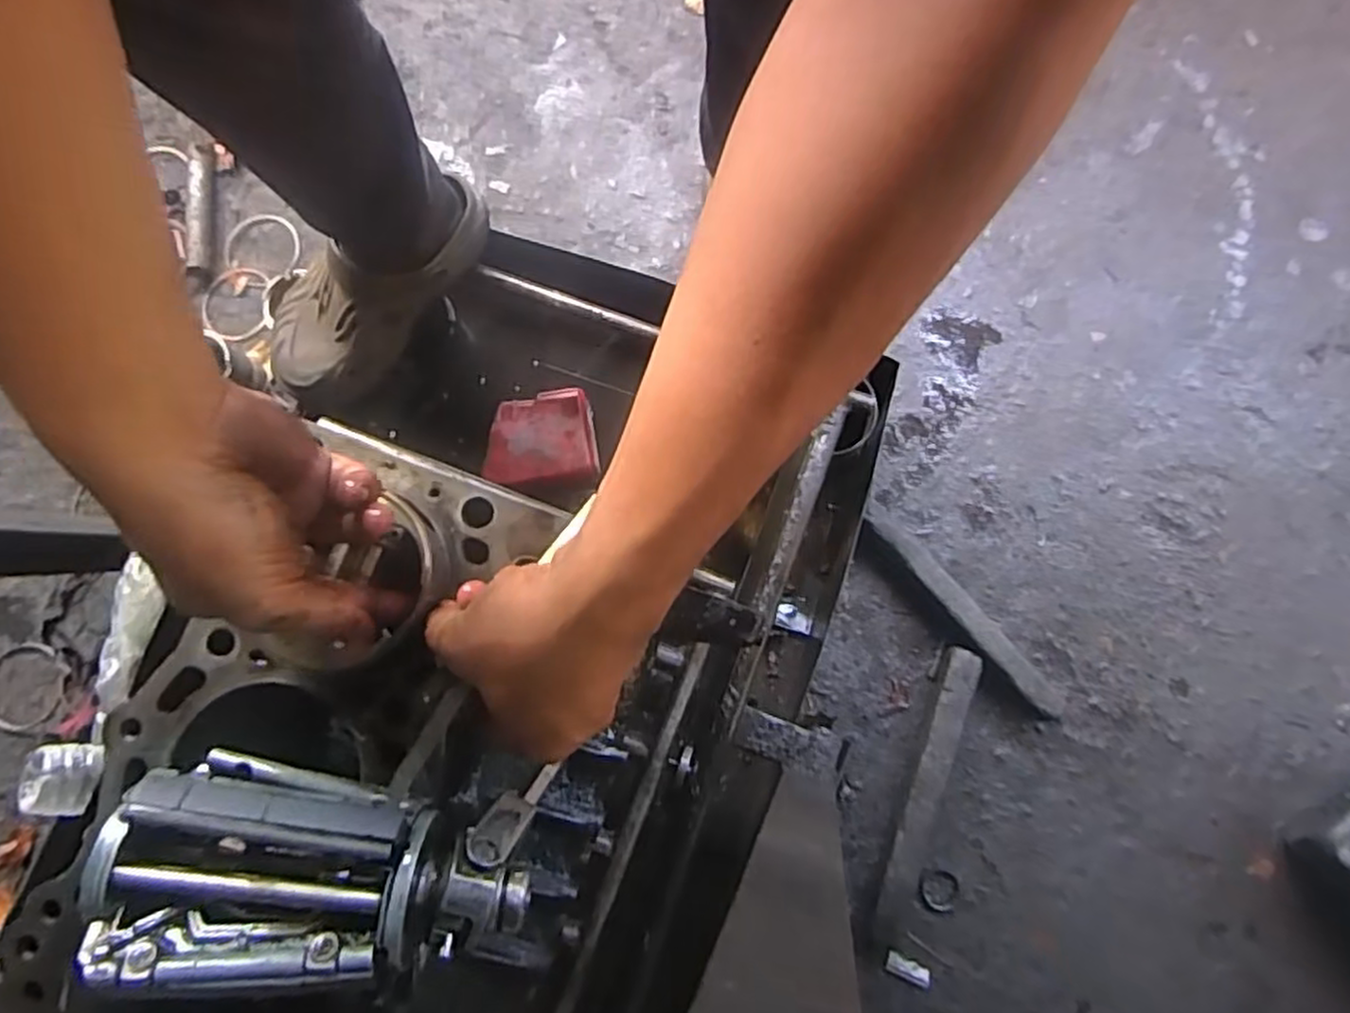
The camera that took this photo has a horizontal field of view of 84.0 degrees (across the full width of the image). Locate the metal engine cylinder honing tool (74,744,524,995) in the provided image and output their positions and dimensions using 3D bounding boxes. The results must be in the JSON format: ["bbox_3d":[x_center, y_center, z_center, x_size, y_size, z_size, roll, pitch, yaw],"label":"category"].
[{"bbox_3d":[-0.148,0.147,0.314,0.161,0.057,0.077,-2,81,0],"label":"metal engine cylinder honing tool"}]

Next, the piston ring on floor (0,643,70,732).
[{"bbox_3d":[-0.766,0.213,0.883,0.117,0.007,0.101,6,80,8],"label":"piston ring on floor"}]

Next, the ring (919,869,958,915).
[{"bbox_3d":[0.296,0.435,0.847,0.049,0.012,0.043,16,80,2],"label":"ring"}]

